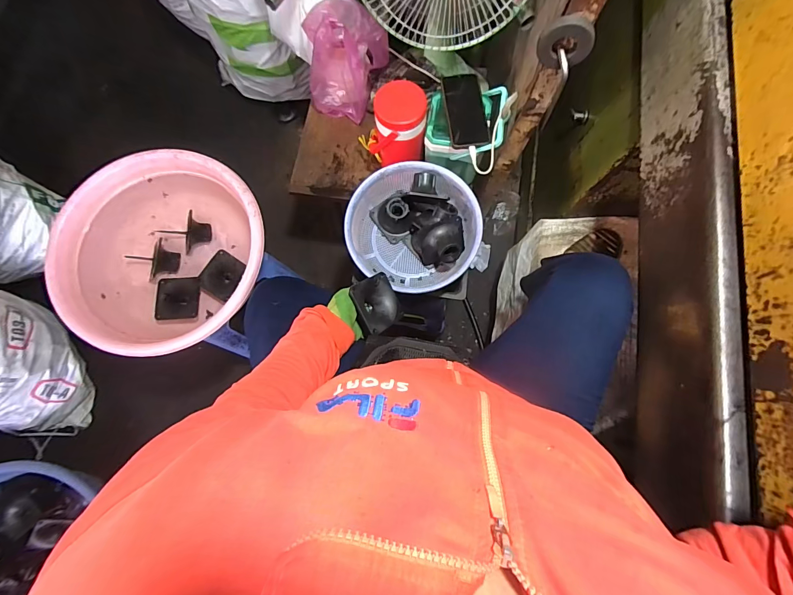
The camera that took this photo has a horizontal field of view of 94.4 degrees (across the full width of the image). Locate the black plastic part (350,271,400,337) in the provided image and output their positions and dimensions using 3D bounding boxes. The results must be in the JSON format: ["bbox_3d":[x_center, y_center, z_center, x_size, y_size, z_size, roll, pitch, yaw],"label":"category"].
[{"bbox_3d":[-0.049,0.016,0.653,0.101,0.068,0.092,-30,98,-48],"label":"black plastic part"}]

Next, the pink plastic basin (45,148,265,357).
[{"bbox_3d":[-0.488,-0.091,0.794,0.414,0.123,0.409,0,77,0],"label":"pink plastic basin"}]

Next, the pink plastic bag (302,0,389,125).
[{"bbox_3d":[-0.116,-0.549,0.850,0.167,0.221,0.152,17,78,4],"label":"pink plastic bag"}]

